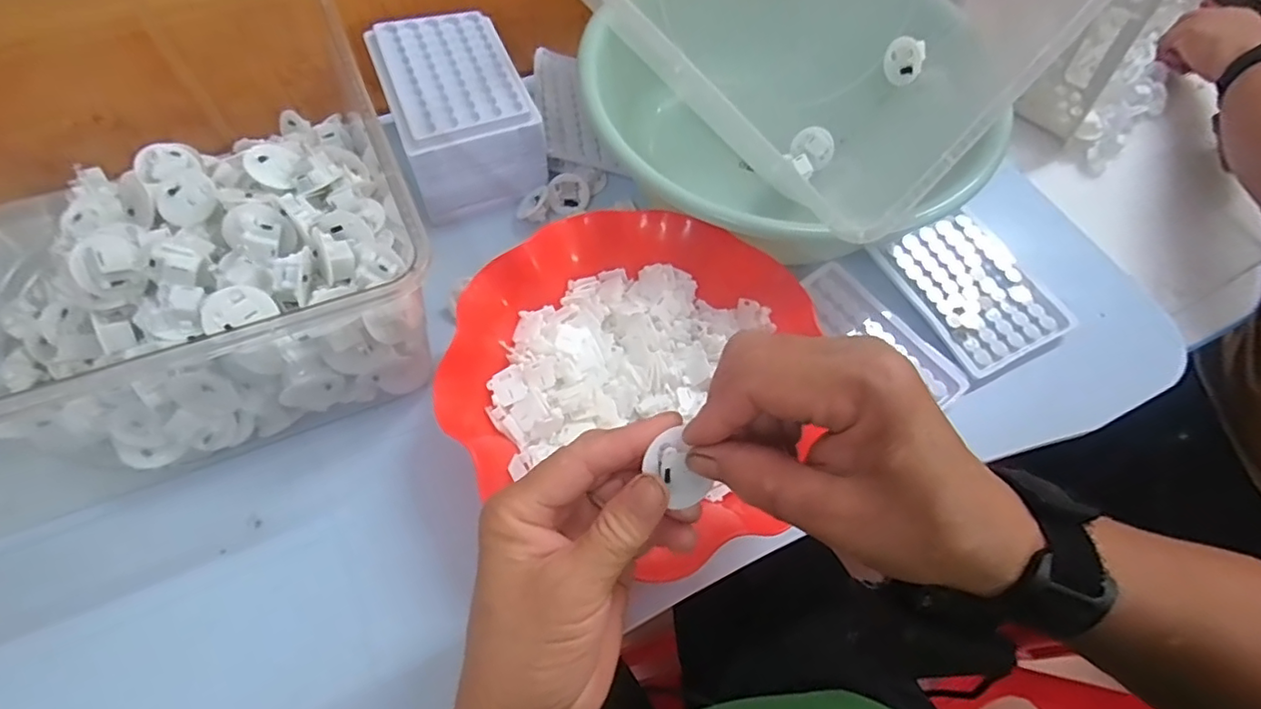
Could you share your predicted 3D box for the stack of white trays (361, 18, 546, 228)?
[{"bbox_3d":[-0.133,-0.187,0.454,0.095,0.074,0.128,-20,66,-13],"label":"stack of white trays"}]

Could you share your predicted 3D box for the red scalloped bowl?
[{"bbox_3d":[0.001,0.010,0.369,0.203,0.064,0.204,1,63,-2],"label":"red scalloped bowl"}]

